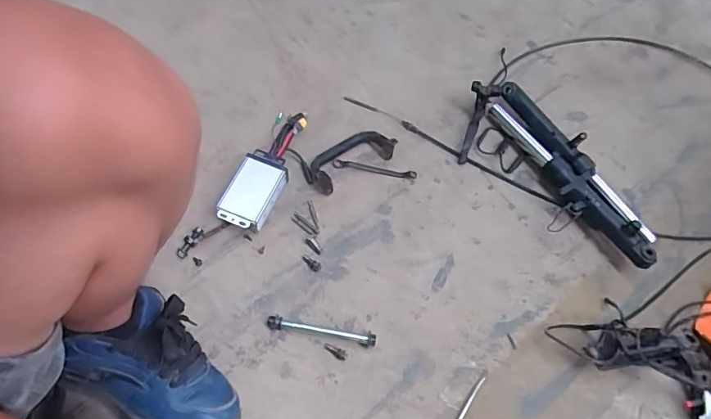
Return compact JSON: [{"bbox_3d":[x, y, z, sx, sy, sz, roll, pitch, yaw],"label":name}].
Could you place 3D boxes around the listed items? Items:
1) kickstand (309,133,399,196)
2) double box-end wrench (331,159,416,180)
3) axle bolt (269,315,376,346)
[{"bbox_3d":[-0.009,-0.084,0.772,0.149,0.033,0.057,-33,68,-20],"label":"kickstand"},{"bbox_3d":[0.033,-0.067,0.774,0.139,0.011,0.015,7,61,-1],"label":"double box-end wrench"},{"bbox_3d":[-0.047,0.166,0.639,0.148,0.013,0.017,10,61,1],"label":"axle bolt"}]

